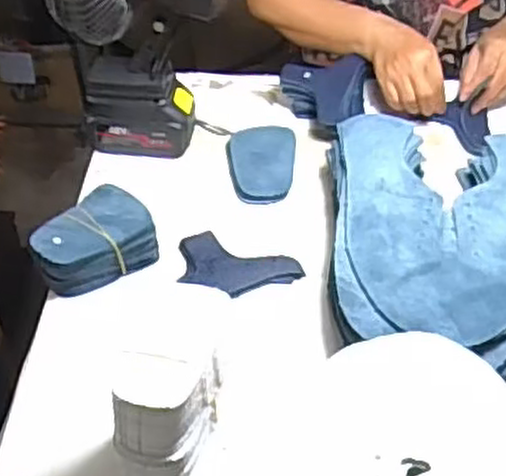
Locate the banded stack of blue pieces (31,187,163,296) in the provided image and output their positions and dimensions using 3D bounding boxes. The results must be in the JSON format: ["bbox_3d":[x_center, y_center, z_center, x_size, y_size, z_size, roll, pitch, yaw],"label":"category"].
[{"bbox_3d":[-0.147,0.004,0.706,0.112,0.053,0.071,-28,51,-26],"label":"banded stack of blue pieces"}]

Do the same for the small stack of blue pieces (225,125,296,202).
[{"bbox_3d":[0.008,-0.083,0.838,0.072,0.017,0.111,3,44,3],"label":"small stack of blue pieces"}]

